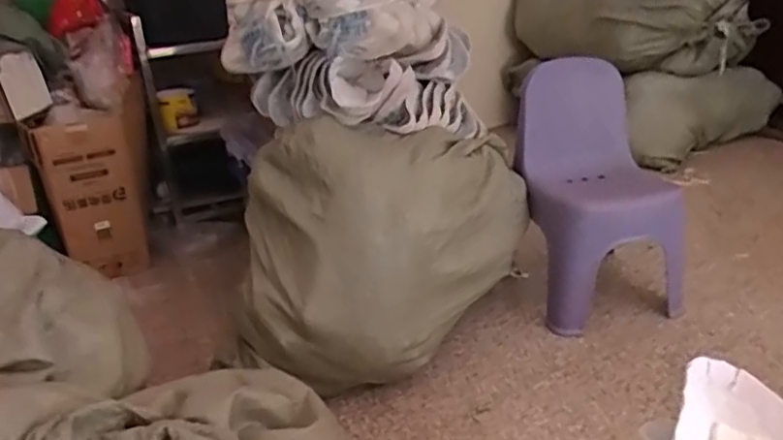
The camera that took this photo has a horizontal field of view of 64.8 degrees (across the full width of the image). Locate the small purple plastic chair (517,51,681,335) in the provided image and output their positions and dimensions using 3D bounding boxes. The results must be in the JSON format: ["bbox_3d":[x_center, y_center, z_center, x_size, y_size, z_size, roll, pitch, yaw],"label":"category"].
[{"bbox_3d":[0.498,-0.057,1.455,0.330,0.561,0.285,-9,25,-12],"label":"small purple plastic chair"}]

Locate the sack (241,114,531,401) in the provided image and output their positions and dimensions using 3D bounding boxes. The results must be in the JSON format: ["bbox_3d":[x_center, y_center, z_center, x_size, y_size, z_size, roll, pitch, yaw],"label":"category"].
[{"bbox_3d":[0.000,0.039,1.331,0.364,0.483,0.627,17,32,38],"label":"sack"}]

